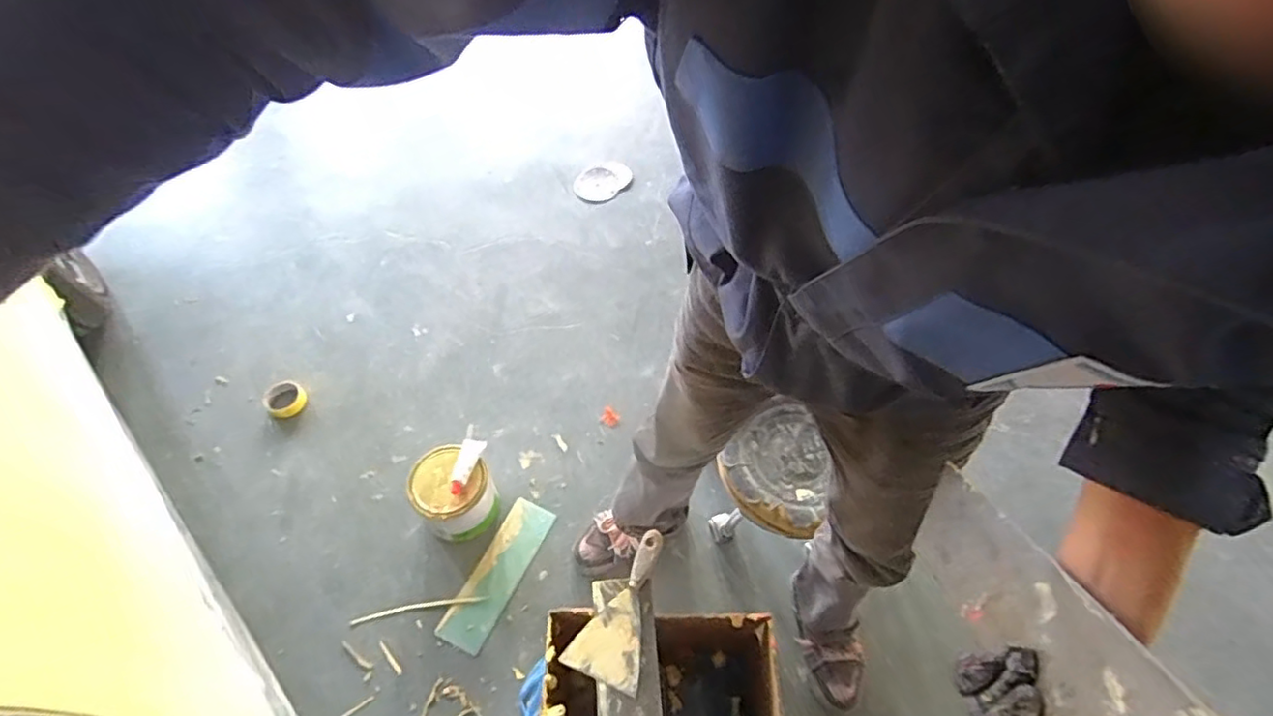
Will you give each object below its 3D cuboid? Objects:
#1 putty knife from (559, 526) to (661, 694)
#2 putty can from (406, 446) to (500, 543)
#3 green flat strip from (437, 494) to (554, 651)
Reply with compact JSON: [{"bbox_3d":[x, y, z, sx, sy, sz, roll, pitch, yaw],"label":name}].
[{"bbox_3d":[-0.012,0.360,0.918,0.106,0.034,0.214,20,57,13],"label":"putty knife"},{"bbox_3d":[-0.391,0.286,1.336,0.155,0.143,0.164,0,55,-1],"label":"putty can"},{"bbox_3d":[-0.285,0.445,1.308,0.104,0.007,0.312,21,57,13],"label":"green flat strip"}]

